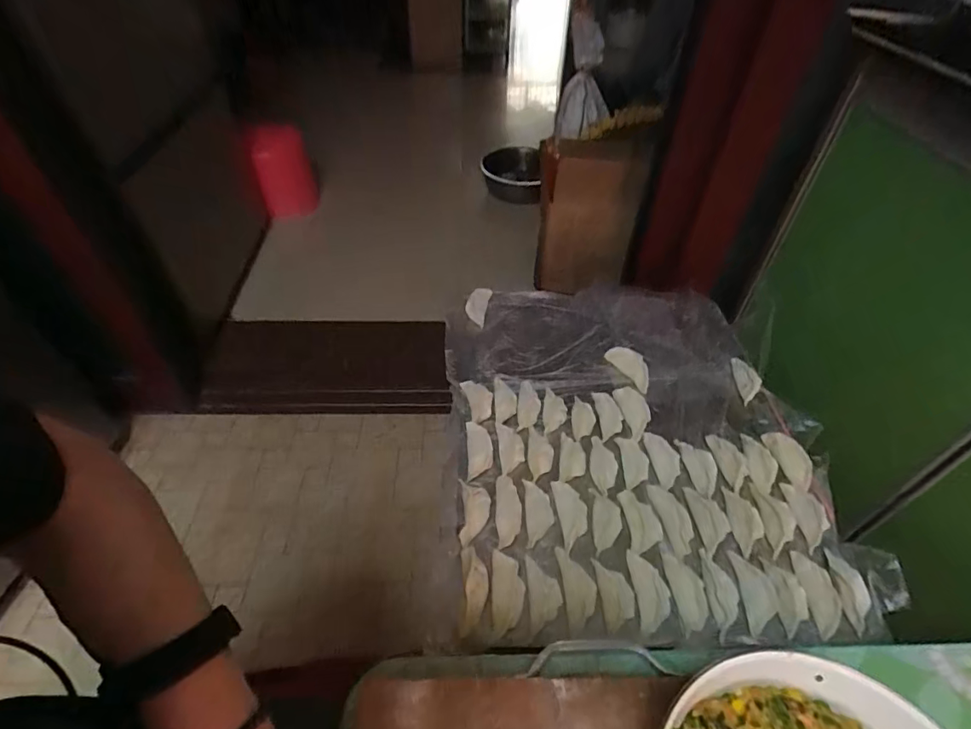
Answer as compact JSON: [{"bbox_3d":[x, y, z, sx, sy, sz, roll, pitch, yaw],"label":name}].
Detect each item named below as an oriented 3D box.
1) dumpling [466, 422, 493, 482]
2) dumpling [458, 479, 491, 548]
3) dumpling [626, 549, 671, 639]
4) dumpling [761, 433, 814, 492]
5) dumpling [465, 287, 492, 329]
[{"bbox_3d":[-0.008,0.096,0.560,0.028,0.026,0.064,-1,43,-7],"label":"dumpling"},{"bbox_3d":[-0.011,0.150,0.505,0.031,0.023,0.066,2,42,-4],"label":"dumpling"},{"bbox_3d":[0.152,0.206,0.450,0.030,0.015,0.072,0,46,-1],"label":"dumpling"},{"bbox_3d":[0.342,0.105,0.546,0.026,0.019,0.077,-4,46,-6],"label":"dumpling"},{"bbox_3d":[-0.011,-0.093,0.745,0.030,0.032,0.074,9,46,7],"label":"dumpling"}]

